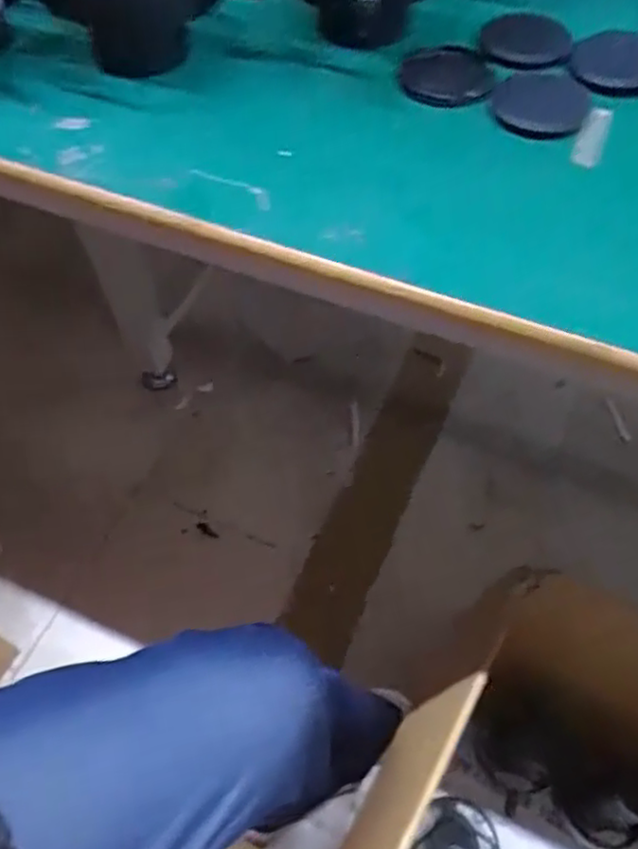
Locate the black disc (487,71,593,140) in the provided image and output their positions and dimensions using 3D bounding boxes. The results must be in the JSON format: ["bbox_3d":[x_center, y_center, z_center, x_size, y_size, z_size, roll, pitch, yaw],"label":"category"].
[{"bbox_3d":[0.113,-0.165,0.341,0.047,0.006,0.053,14,59,11],"label":"black disc"}]

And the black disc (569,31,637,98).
[{"bbox_3d":[0.167,-0.201,0.371,0.055,0.006,0.056,-1,57,1],"label":"black disc"}]

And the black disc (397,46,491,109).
[{"bbox_3d":[0.068,-0.188,0.360,0.049,0.007,0.052,9,58,8],"label":"black disc"}]

